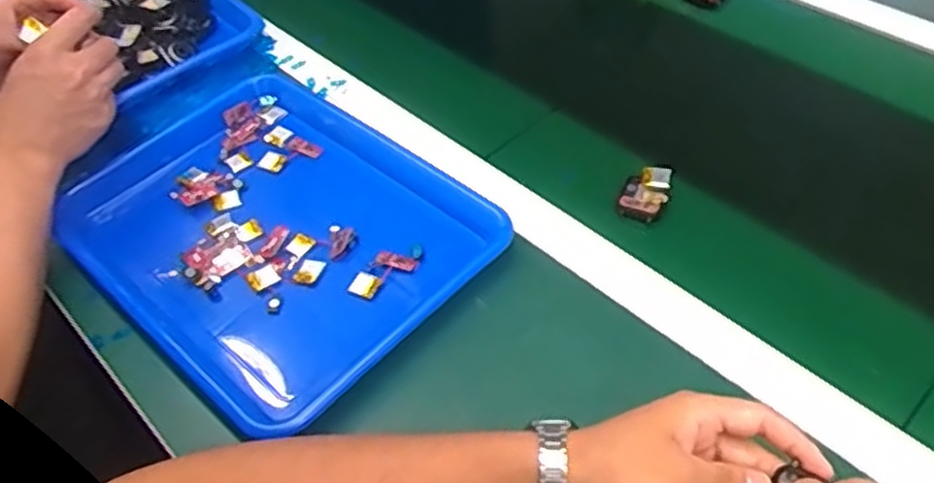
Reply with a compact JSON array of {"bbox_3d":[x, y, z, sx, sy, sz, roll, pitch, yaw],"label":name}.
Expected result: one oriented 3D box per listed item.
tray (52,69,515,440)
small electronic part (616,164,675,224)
[{"bbox_3d":[-0.156,-0.011,0.627,0.334,0.036,0.257,33,59,30],"label":"tray"},{"bbox_3d":[0.147,-0.041,0.629,0.036,0.016,0.051,14,52,18],"label":"small electronic part"}]

